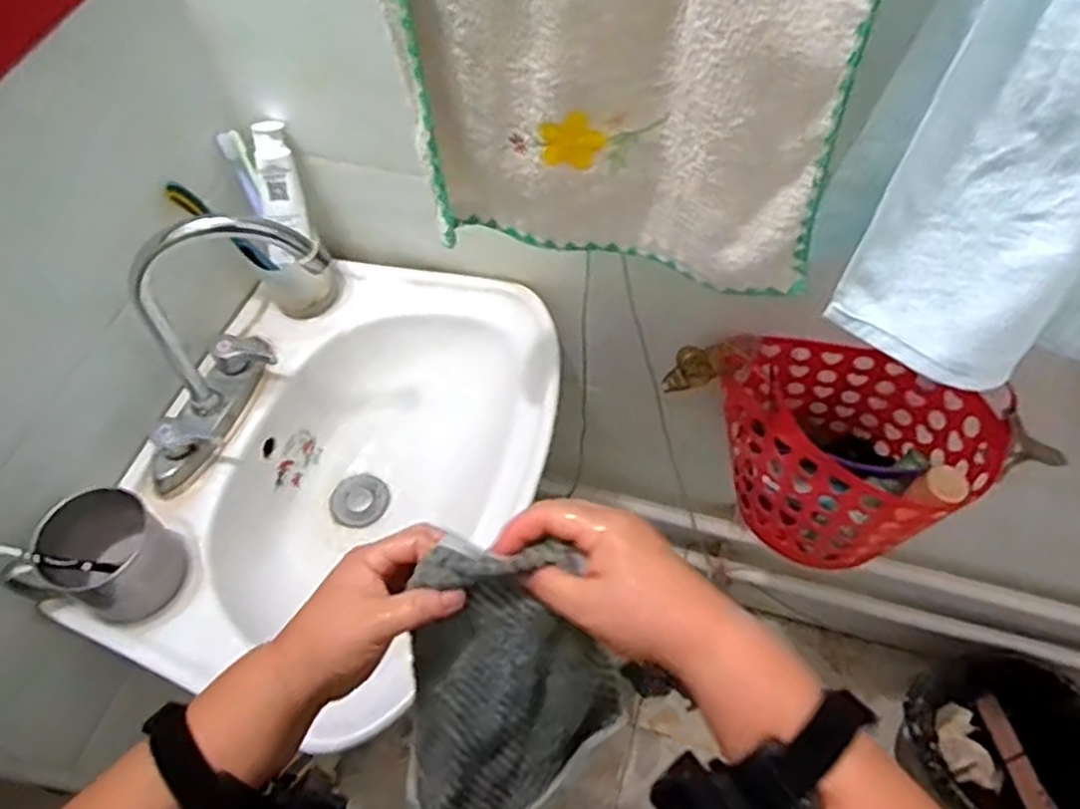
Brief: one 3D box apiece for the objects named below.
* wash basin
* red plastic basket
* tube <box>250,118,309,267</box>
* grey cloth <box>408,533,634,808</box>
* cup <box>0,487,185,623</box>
[{"bbox_3d":[-0.184,0.080,0.812,0.373,0.141,0.474,13,59,12],"label":"wash basin"},{"bbox_3d":[0.304,0.045,0.795,0.272,0.176,0.180,18,60,15],"label":"red plastic basket"},{"bbox_3d":[-0.262,-0.212,0.785,0.039,0.140,0.028,2,29,6],"label":"tube"},{"bbox_3d":[-0.009,0.177,0.479,0.134,0.238,0.037,0,29,-12],"label":"grey cloth"},{"bbox_3d":[-0.368,0.134,0.658,0.092,0.081,0.106,25,62,19],"label":"cup"}]

